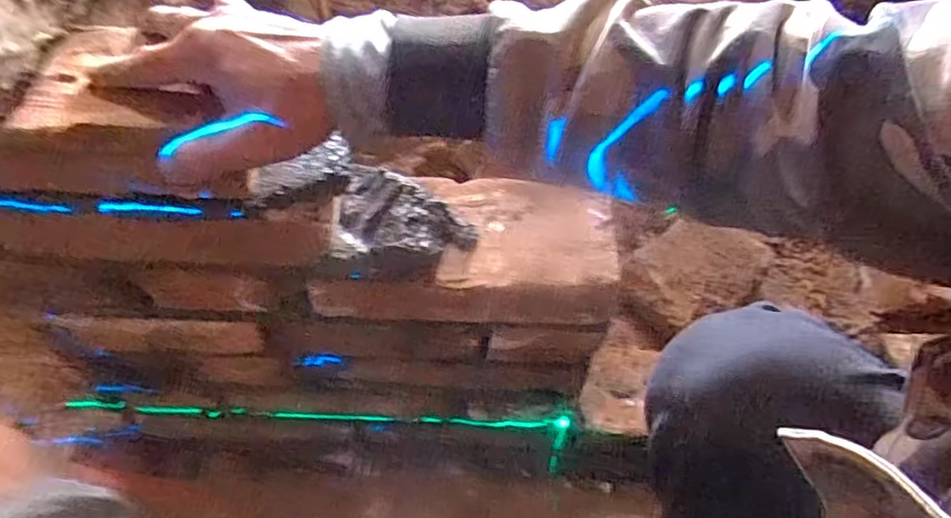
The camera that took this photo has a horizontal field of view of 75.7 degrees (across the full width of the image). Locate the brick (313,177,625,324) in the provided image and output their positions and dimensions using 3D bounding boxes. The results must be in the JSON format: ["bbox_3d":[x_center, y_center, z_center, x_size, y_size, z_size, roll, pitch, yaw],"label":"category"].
[{"bbox_3d":[-0.006,-0.007,0.488,0.220,0.059,0.100,2,53,-1],"label":"brick"}]

